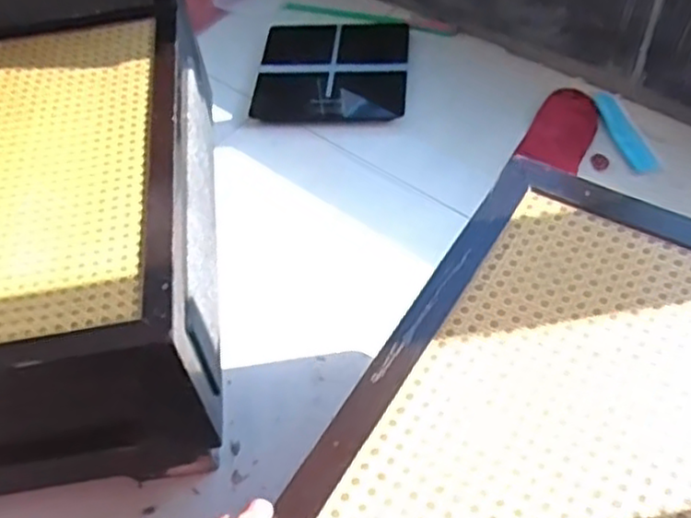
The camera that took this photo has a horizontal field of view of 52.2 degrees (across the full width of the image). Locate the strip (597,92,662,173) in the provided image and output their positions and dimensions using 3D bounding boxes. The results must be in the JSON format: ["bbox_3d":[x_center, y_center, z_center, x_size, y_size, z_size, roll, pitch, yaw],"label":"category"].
[{"bbox_3d":[0.425,-0.196,1.080,0.044,0.009,0.174,-11,52,-4],"label":"strip"}]

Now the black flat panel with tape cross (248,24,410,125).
[{"bbox_3d":[-0.020,-0.322,1.218,0.248,0.017,0.241,3,57,3],"label":"black flat panel with tape cross"}]

